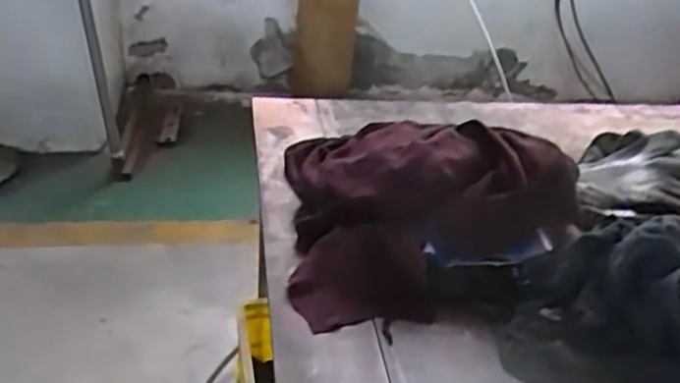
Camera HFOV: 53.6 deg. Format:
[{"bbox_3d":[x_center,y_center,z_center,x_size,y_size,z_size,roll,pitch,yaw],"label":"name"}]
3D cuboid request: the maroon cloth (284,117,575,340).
[{"bbox_3d":[0.098,0.000,0.790,0.301,0.124,0.310,2,32,-6],"label":"maroon cloth"}]

